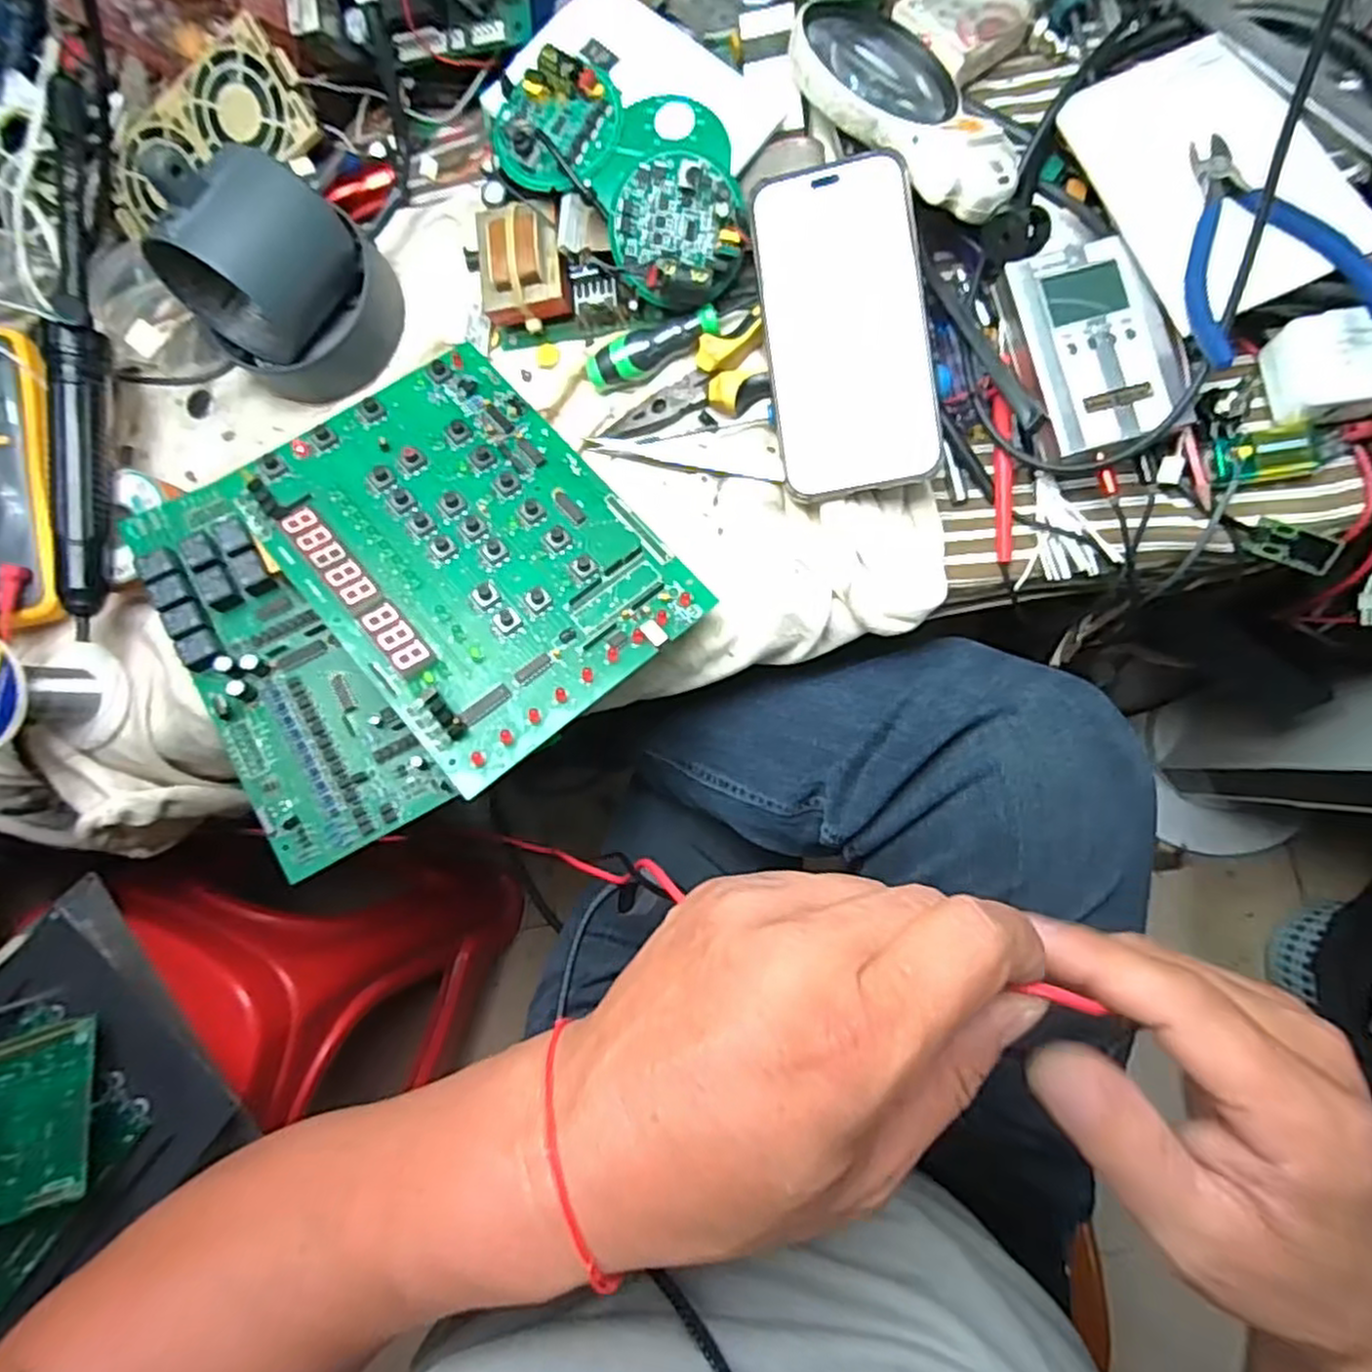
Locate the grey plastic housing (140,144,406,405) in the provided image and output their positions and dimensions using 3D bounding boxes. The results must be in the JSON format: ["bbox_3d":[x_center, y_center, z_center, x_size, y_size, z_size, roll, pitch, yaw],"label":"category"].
[{"bbox_3d":[-0.227,-0.226,0.410,0.104,0.112,0.076,-43,81,2],"label":"grey plastic housing"}]

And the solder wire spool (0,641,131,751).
[{"bbox_3d":[-0.384,0.005,0.427,0.064,0.067,0.064,10,86,8],"label":"solder wire spool"}]

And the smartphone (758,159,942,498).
[{"bbox_3d":[0.081,-0.182,0.373,0.080,0.005,0.162,-8,93,11],"label":"smartphone"}]

